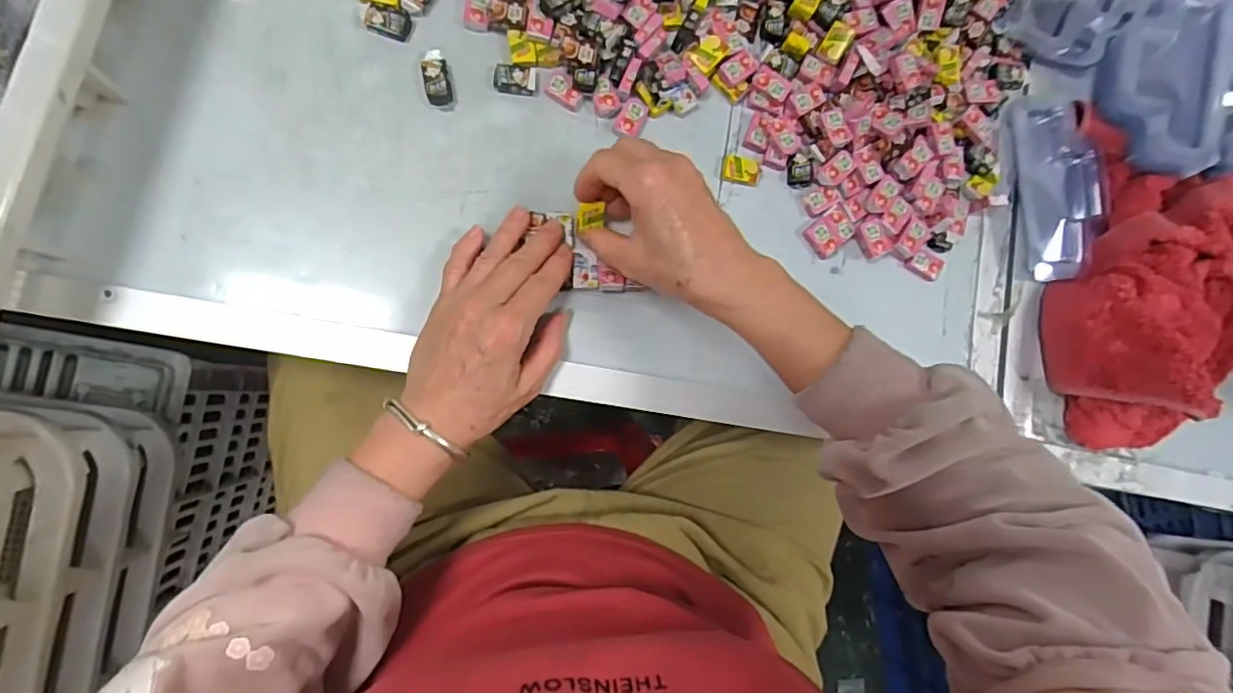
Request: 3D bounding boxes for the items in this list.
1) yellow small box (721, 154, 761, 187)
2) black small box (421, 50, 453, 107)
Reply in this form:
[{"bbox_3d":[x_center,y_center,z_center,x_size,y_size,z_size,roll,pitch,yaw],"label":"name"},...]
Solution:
[{"bbox_3d":[0.091,-0.129,0.425,0.027,0.010,0.022,4,85,-10],"label":"yellow small box"},{"bbox_3d":[-0.120,-0.179,0.392,0.017,0.007,0.034,-13,88,-11],"label":"black small box"}]

